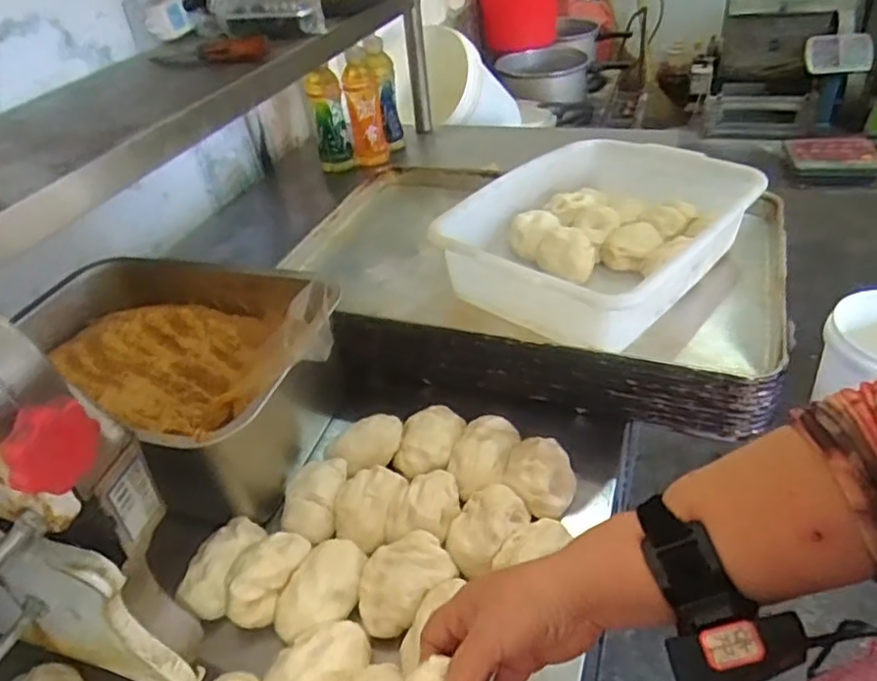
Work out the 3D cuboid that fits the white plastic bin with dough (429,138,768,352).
[{"bbox_3d":[0.187,-0.120,0.777,0.266,0.105,0.352,26,48,36],"label":"white plastic bin with dough"}]

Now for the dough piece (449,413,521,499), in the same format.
[{"bbox_3d":[0.044,0.113,0.658,0.058,0.033,0.090,8,40,19],"label":"dough piece"}]

